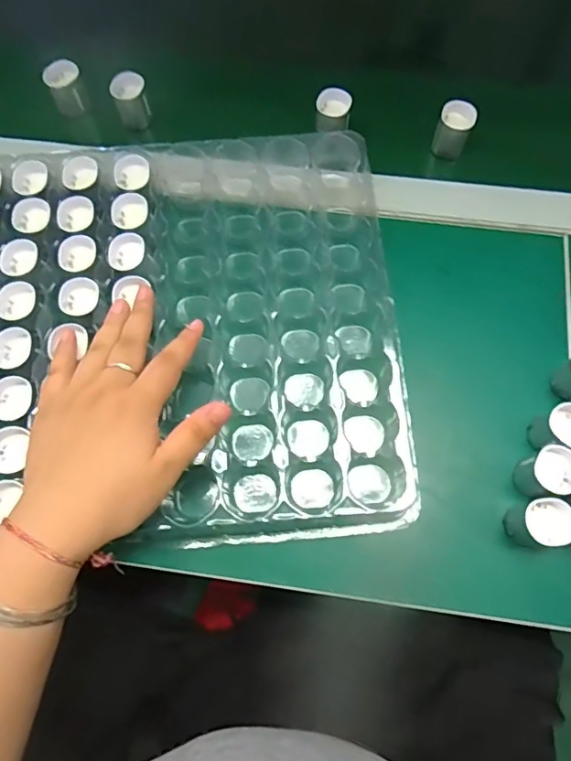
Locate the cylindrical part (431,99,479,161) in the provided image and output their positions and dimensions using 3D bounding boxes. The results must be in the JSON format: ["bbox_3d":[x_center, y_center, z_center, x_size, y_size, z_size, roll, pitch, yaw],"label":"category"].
[{"bbox_3d":[0.146,-0.217,0.445,0.030,0.035,0.030,0,72,0],"label":"cylindrical part"}]

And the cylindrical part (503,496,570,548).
[{"bbox_3d":[0.162,0.092,0.333,0.036,0.033,0.030,0,72,0],"label":"cylindrical part"}]

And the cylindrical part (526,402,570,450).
[{"bbox_3d":[0.188,0.034,0.350,0.033,0.038,0.031,0,72,0],"label":"cylindrical part"}]

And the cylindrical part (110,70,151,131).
[{"bbox_3d":[-0.138,-0.251,0.462,0.029,0.035,0.031,0,72,0],"label":"cylindrical part"}]

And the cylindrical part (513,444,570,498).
[{"bbox_3d":[0.174,0.062,0.342,0.031,0.034,0.029,0,72,0],"label":"cylindrical part"}]

